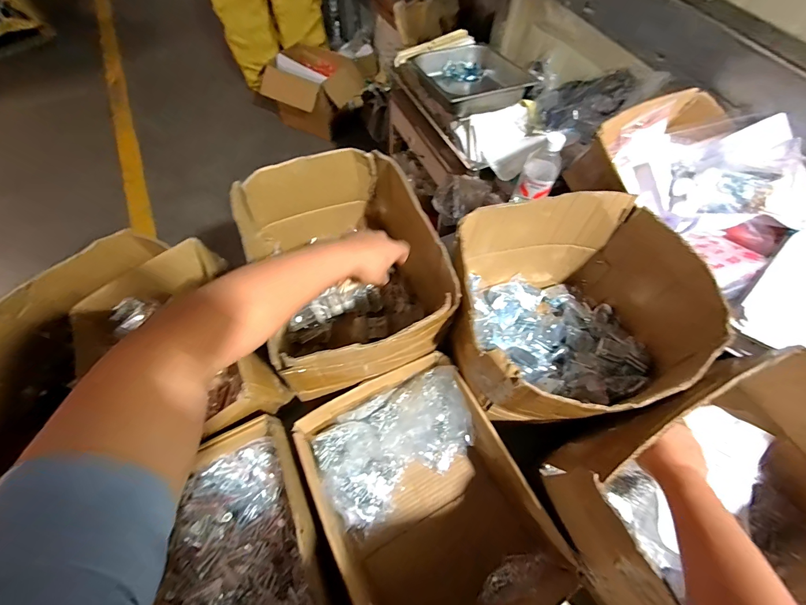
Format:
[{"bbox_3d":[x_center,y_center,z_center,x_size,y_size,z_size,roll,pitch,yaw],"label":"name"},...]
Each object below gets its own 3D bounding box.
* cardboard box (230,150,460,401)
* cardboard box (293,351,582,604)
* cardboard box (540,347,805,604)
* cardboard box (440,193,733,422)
[{"bbox_3d":[-0.099,-0.047,0.573,0.262,0.225,0.360,-21,64,-12],"label":"cardboard box"},{"bbox_3d":[0.029,0.280,0.501,0.243,0.159,0.324,-27,65,-15],"label":"cardboard box"},{"bbox_3d":[0.388,0.237,0.410,0.362,0.188,0.249,-22,64,-13],"label":"cardboard box"},{"bbox_3d":[0.238,0.028,0.544,0.348,0.236,0.311,-13,63,-8],"label":"cardboard box"}]

